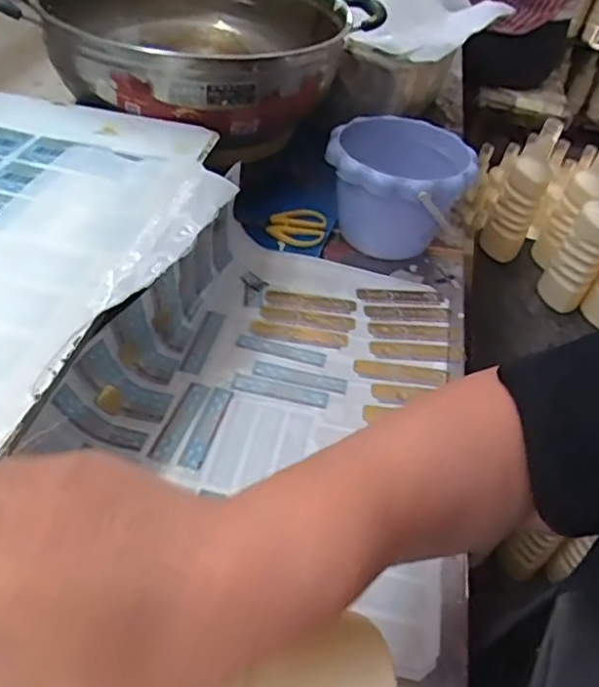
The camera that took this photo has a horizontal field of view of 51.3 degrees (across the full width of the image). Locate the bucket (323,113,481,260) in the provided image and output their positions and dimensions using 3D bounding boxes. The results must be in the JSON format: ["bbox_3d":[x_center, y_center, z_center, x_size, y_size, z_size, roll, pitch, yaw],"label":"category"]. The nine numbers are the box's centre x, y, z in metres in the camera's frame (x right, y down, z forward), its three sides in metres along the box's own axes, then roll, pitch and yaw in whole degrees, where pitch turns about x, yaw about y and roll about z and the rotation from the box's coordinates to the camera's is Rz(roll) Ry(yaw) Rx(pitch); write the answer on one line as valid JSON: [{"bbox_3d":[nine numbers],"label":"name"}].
[{"bbox_3d":[0.103,-0.164,0.679,0.144,0.113,0.144,4,45,-4],"label":"bucket"}]

